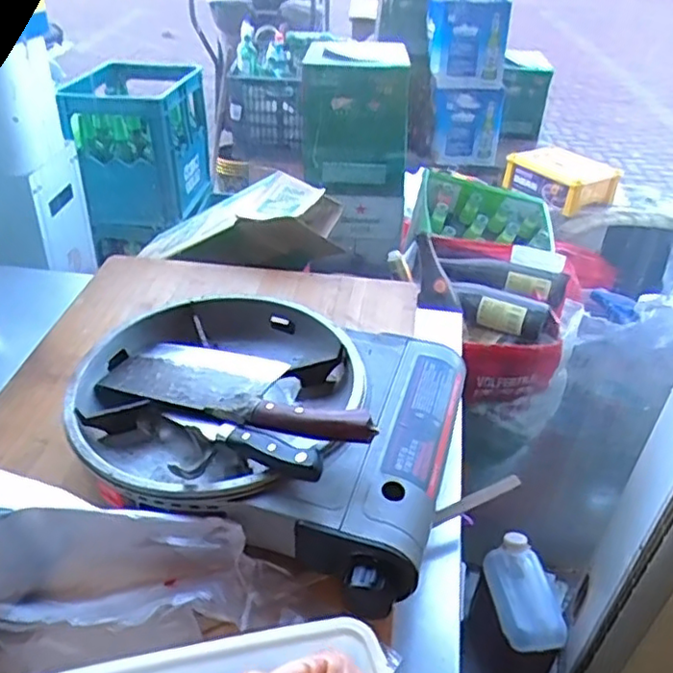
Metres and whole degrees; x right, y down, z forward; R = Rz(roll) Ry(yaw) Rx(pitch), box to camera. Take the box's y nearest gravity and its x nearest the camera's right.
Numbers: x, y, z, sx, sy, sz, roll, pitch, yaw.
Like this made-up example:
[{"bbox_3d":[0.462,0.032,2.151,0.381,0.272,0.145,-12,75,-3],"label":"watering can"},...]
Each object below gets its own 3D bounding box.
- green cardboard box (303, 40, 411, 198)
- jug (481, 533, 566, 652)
[{"bbox_3d":[0.038,-0.428,1.295,0.208,0.280,0.152,3,37,0],"label":"green cardboard box"},{"bbox_3d":[0.366,0.500,1.243,0.125,0.102,0.206,1,38,-3],"label":"jug"}]

